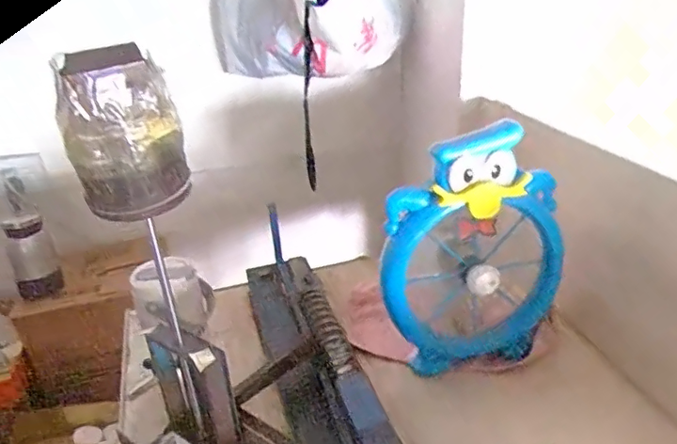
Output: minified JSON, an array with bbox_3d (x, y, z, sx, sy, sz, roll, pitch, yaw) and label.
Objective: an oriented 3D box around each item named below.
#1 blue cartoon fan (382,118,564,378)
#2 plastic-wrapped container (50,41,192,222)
[{"bbox_3d":[0.164,0.033,0.712,0.225,0.319,0.110,-6,28,-4],"label":"blue cartoon fan"},{"bbox_3d":[-0.119,-0.050,0.314,0.059,0.084,0.063,-13,29,-18],"label":"plastic-wrapped container"}]

